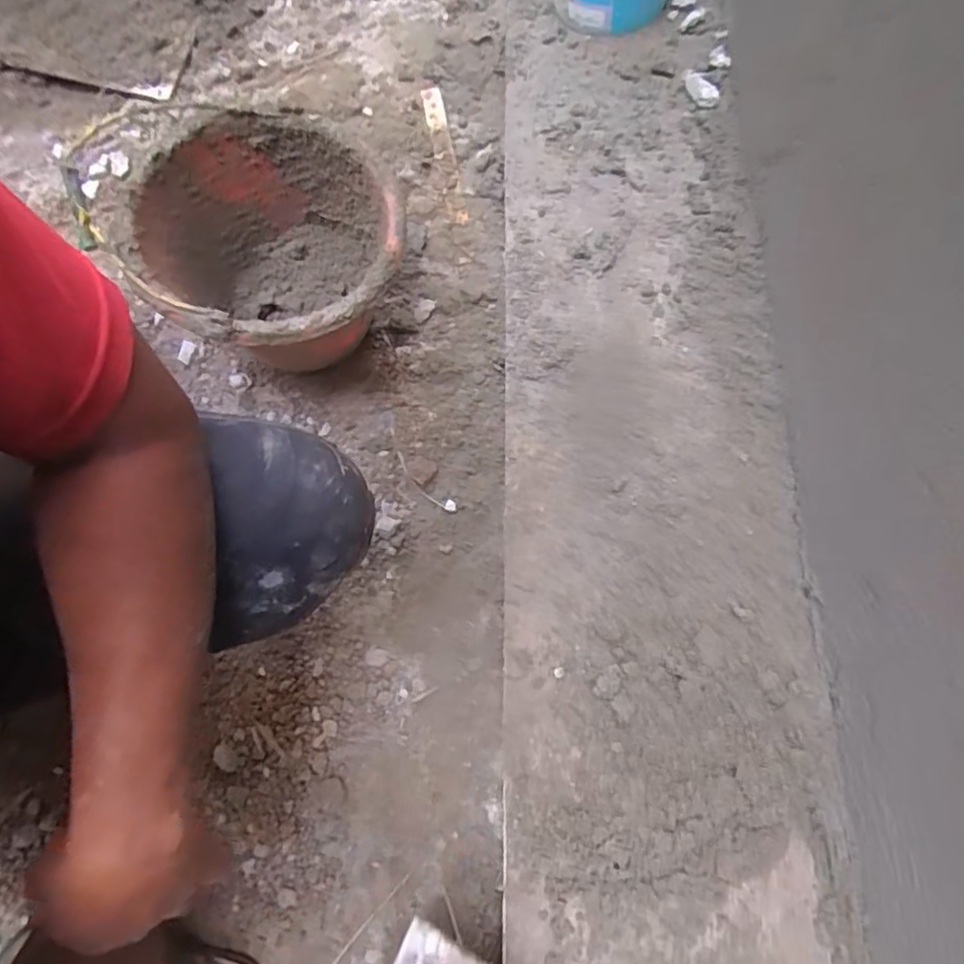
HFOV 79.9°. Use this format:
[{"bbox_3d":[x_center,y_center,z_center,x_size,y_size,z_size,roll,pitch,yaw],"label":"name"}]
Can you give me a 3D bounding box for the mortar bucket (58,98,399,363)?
[{"bbox_3d":[-0.236,-0.247,0.683,0.288,0.207,0.252,31,75,9],"label":"mortar bucket"}]

